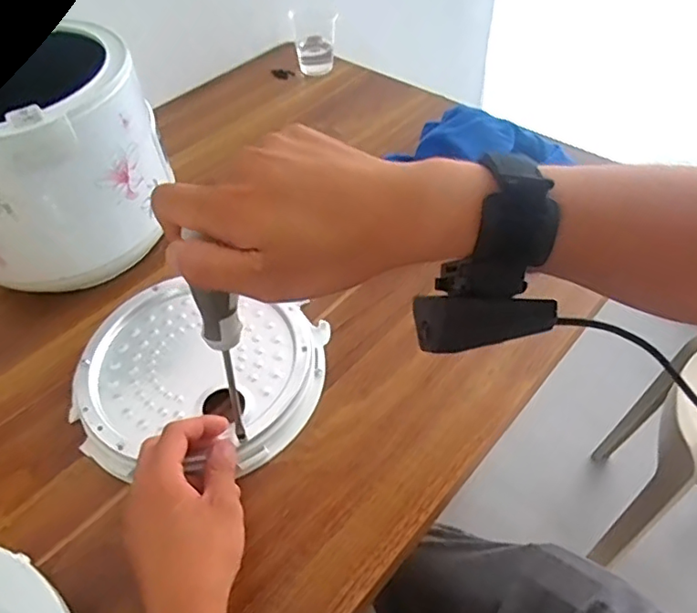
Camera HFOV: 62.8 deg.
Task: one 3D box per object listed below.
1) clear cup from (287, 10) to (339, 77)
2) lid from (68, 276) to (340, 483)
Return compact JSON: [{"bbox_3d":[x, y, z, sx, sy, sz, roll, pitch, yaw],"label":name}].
[{"bbox_3d":[-0.051,-0.388,0.847,0.064,0.070,0.054,-4,49,0],"label":"clear cup"},{"bbox_3d":[-0.121,0.055,0.460,0.187,0.022,0.169,10,50,13],"label":"lid"}]

